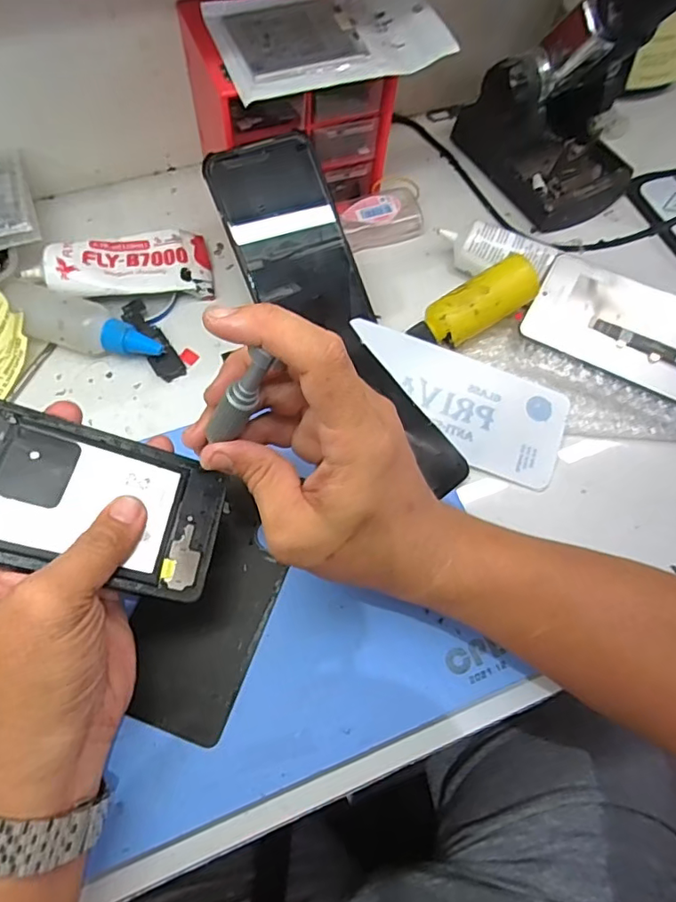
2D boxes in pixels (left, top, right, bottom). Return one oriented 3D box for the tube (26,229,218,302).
[{"bbox_3d":[-0.160,-0.136,0.409,0.125,0.035,0.058,-12,68,-9],"label":"tube"}]

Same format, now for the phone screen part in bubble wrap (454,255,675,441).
[{"bbox_3d":[0.218,-0.059,0.387,0.222,0.014,0.117,26,84,10],"label":"phone screen part in bubble wrap"}]

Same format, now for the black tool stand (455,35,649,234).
[{"bbox_3d":[0.178,-0.272,0.450,0.111,0.100,0.143,-41,75,-19],"label":"black tool stand"}]

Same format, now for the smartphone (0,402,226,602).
[{"bbox_3d":[-0.138,0.020,0.264,0.159,0.004,0.075,19,59,-19],"label":"smartphone"}]

